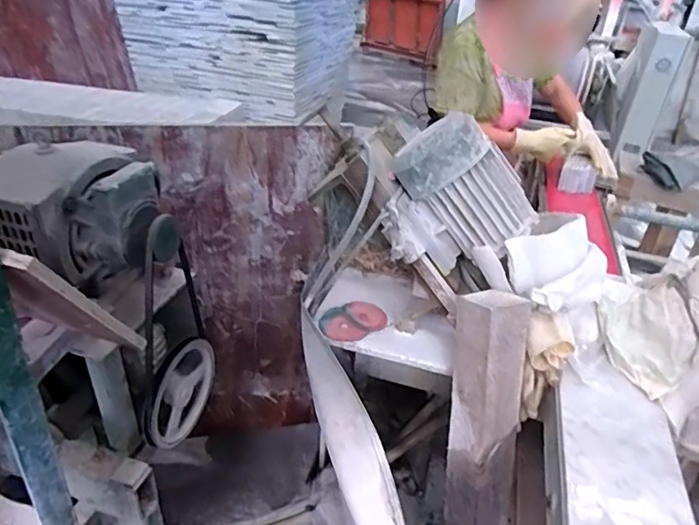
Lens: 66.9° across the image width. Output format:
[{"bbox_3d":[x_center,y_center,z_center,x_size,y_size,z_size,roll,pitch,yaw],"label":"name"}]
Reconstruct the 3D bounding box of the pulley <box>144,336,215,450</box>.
[{"bbox_3d":[-0.327,0.250,1.028,0.042,0.196,0.173,15,33,16],"label":"pulley"}]

